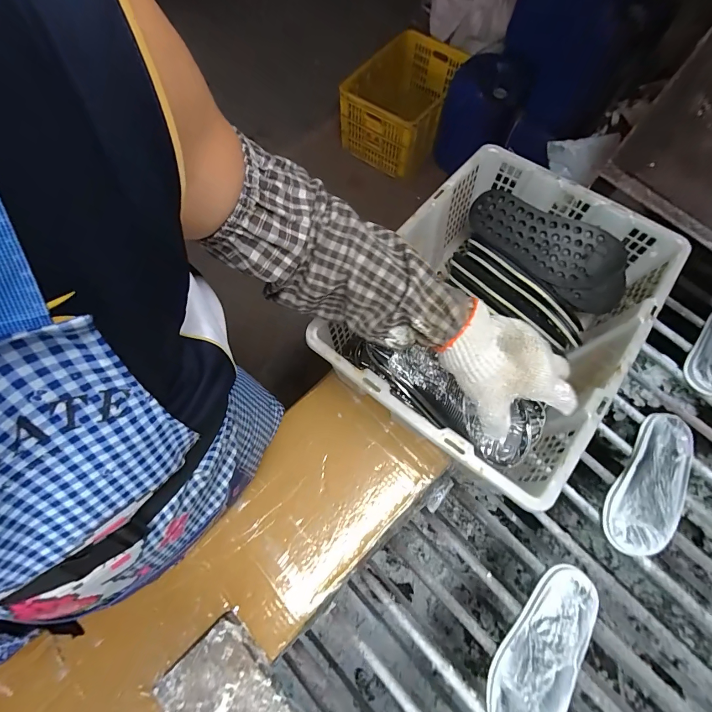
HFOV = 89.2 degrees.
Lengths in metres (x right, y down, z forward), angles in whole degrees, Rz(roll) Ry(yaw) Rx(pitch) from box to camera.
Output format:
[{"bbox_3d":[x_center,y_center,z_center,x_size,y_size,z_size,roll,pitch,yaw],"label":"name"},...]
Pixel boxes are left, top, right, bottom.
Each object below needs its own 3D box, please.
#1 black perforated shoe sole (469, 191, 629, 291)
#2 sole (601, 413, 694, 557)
[{"bbox_3d":[0.313,-0.195,0.615,0.251,0.031,0.099,33,109,16],"label":"black perforated shoe sole"},{"bbox_3d":[0.490,0.211,0.591,0.098,0.017,0.249,38,71,15],"label":"sole"}]

